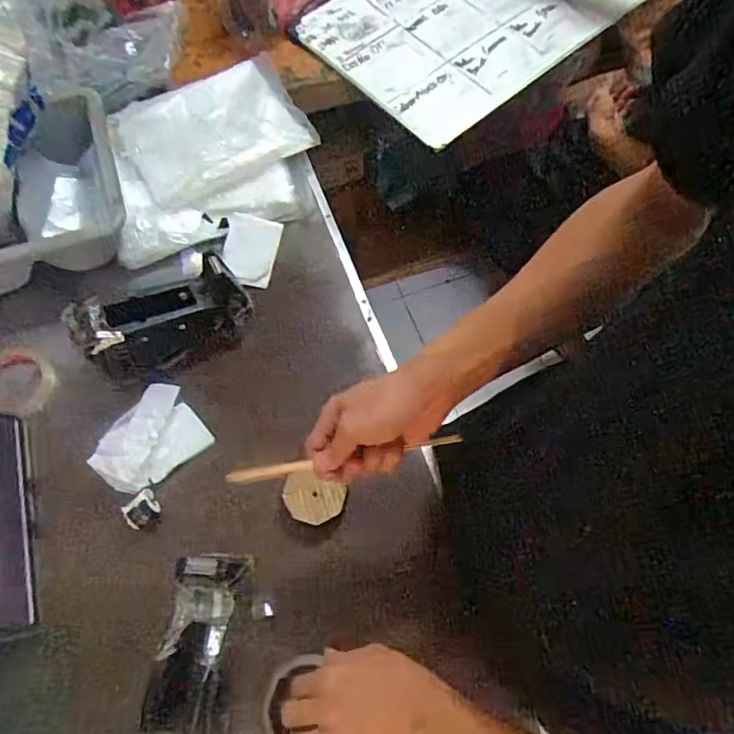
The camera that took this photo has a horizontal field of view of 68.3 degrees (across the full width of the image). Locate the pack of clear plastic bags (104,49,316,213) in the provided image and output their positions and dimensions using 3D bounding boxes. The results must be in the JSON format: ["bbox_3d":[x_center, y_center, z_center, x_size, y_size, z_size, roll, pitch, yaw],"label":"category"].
[{"bbox_3d":[-0.241,-0.381,0.842,0.275,0.051,0.239,-27,67,-12],"label":"pack of clear plastic bags"}]

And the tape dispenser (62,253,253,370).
[{"bbox_3d":[-0.247,-0.063,0.666,0.198,0.083,0.091,-16,65,-7],"label":"tape dispenser"}]

